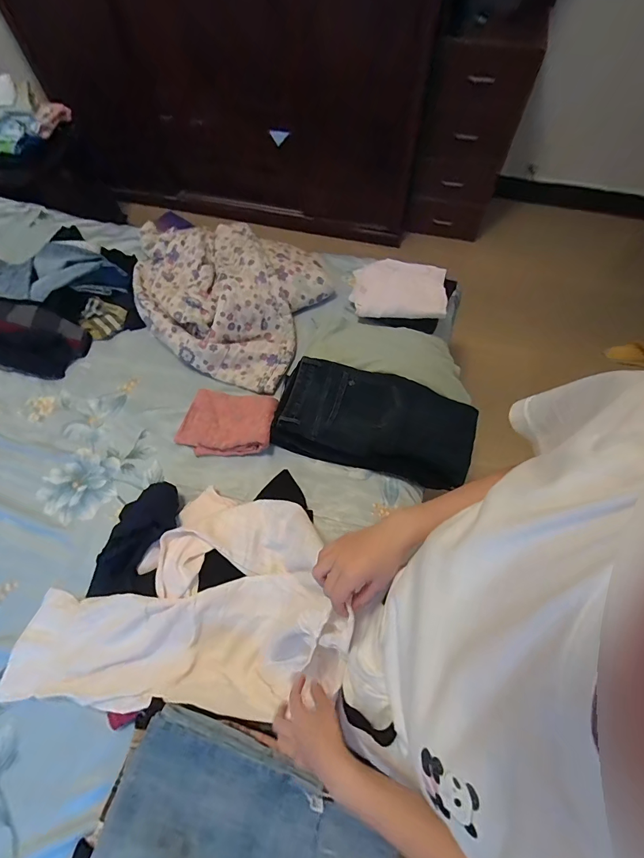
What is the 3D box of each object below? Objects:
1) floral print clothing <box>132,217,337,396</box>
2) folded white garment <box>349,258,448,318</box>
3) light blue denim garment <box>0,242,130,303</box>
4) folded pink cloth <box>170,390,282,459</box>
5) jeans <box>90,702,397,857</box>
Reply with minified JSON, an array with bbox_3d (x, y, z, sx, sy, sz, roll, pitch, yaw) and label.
[{"bbox_3d":[-0.343,-0.451,1.146,0.675,0.131,0.484,27,67,14],"label":"floral print clothing"},{"bbox_3d":[0.227,-0.417,1.115,0.287,0.032,0.158,10,92,19],"label":"folded white garment"},{"bbox_3d":[-0.869,-0.516,1.203,0.414,0.075,0.292,-18,64,-8],"label":"light blue denim garment"},{"bbox_3d":[-0.255,-0.028,0.995,0.253,0.049,0.183,0,63,1],"label":"folded pink cloth"},{"bbox_3d":[-0.109,0.614,0.551,0.412,0.037,0.208,18,65,10],"label":"jeans"}]

